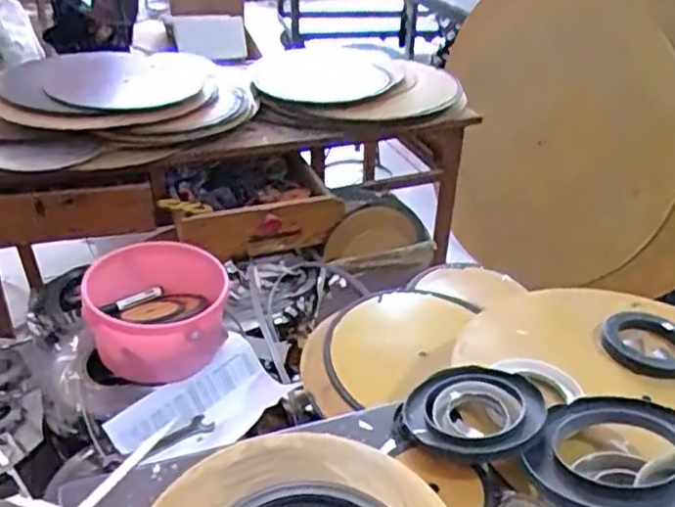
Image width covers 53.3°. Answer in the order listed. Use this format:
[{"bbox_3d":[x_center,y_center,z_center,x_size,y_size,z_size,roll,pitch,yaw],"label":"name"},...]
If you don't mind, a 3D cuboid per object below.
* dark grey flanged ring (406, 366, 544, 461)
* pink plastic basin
[{"bbox_3d":[0.151,0.174,0.756,0.146,0.017,0.151,-12,28,7],"label":"dark grey flanged ring"},{"bbox_3d":[-0.276,0.098,1.058,0.206,0.141,0.206,2,32,-1],"label":"pink plastic basin"}]

